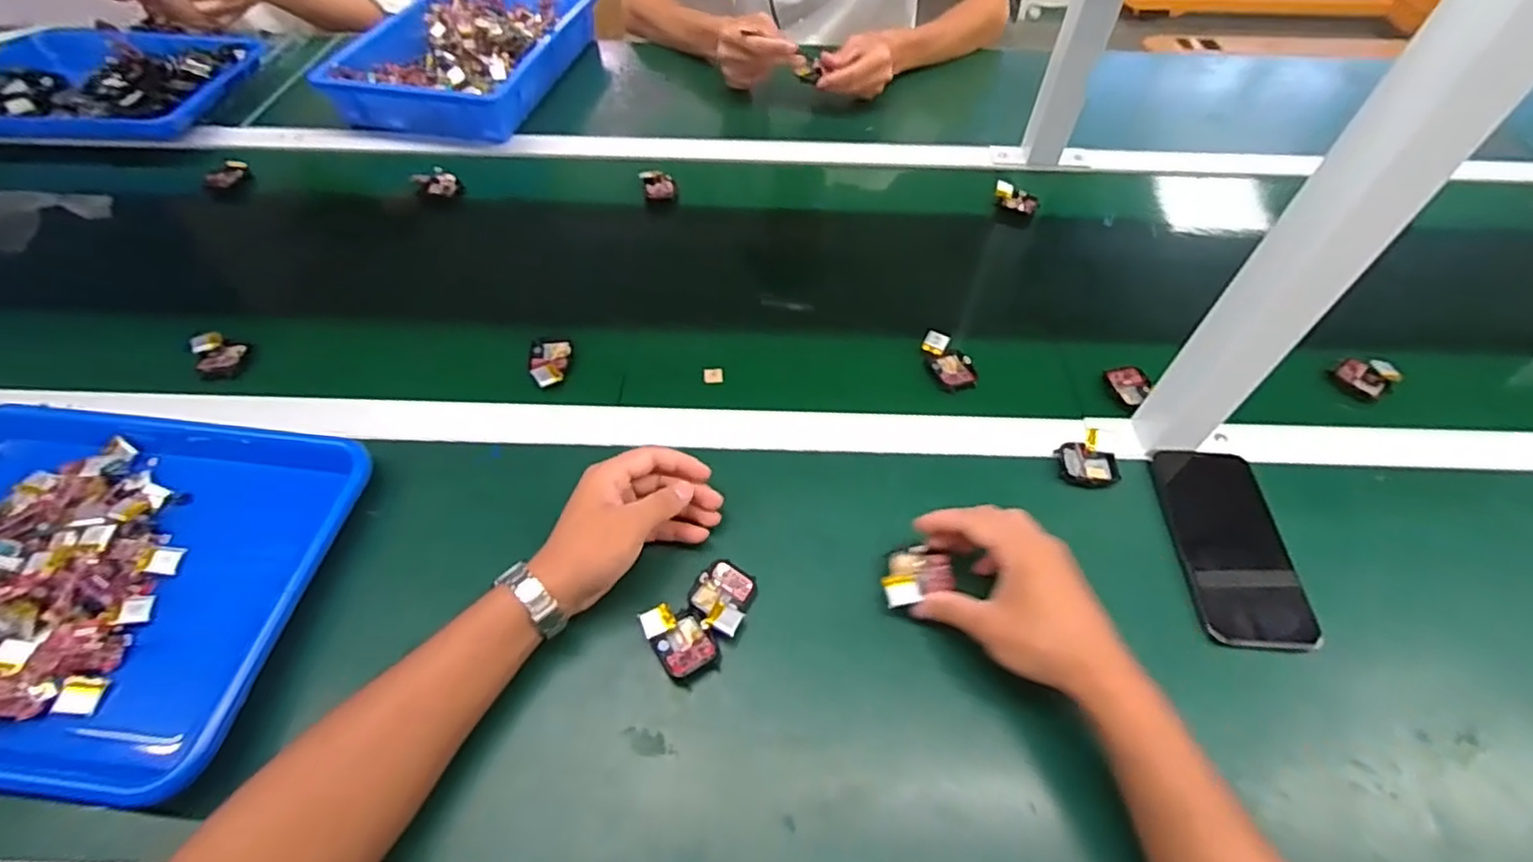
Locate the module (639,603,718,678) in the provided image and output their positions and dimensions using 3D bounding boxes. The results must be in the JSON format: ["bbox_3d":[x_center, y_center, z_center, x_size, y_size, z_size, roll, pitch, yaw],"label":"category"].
[{"bbox_3d":[-0.059,0.141,0.448,0.035,0.010,0.052,-34,61,-23],"label":"module"}]

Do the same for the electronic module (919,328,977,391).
[{"bbox_3d":[0.169,-0.064,0.610,0.036,0.020,0.067,-15,55,-13],"label":"electronic module"}]

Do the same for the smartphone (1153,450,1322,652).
[{"bbox_3d":[0.350,0.082,0.499,0.078,0.013,0.155,4,53,1],"label":"smartphone"}]

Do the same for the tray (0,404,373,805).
[{"bbox_3d":[-0.481,0.094,0.462,0.334,0.045,0.267,5,54,2],"label":"tray"}]

